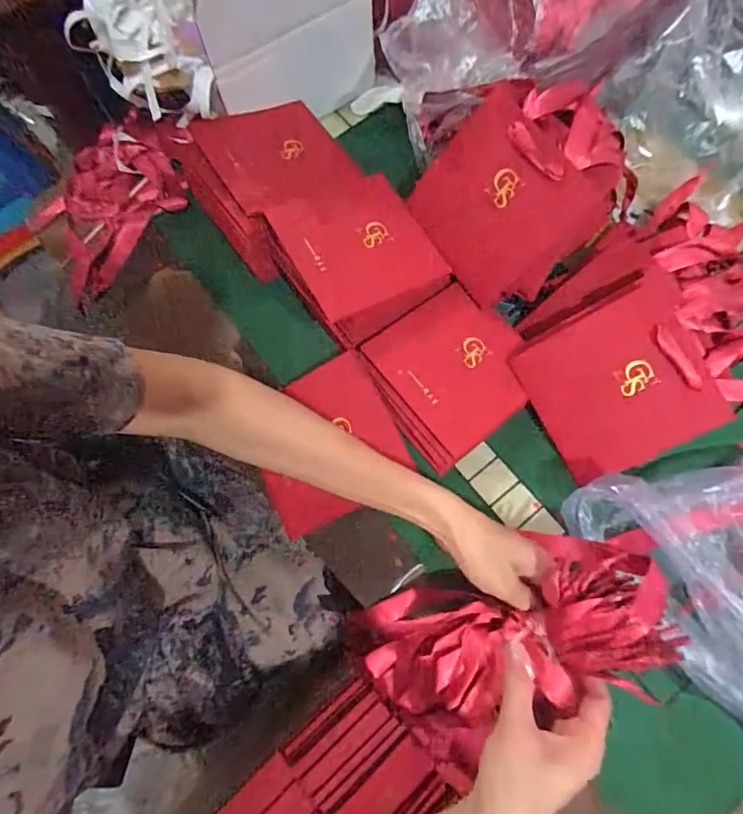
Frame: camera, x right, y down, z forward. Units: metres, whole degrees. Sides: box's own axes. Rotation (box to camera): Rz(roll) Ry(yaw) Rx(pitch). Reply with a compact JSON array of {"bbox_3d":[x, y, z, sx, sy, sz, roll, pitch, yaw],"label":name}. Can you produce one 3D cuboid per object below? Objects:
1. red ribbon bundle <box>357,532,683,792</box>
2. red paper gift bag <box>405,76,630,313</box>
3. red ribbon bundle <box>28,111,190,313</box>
[{"bbox_3d":[0.101,0.189,0.372,0.247,0.048,0.119,-29,73,24],"label":"red ribbon bundle"},{"bbox_3d":[0.138,-0.208,0.473,0.156,0.058,0.205,48,120,8],"label":"red paper gift bag"},{"bbox_3d":[-0.309,-0.240,0.562,0.139,0.035,0.205,39,78,11],"label":"red ribbon bundle"}]

